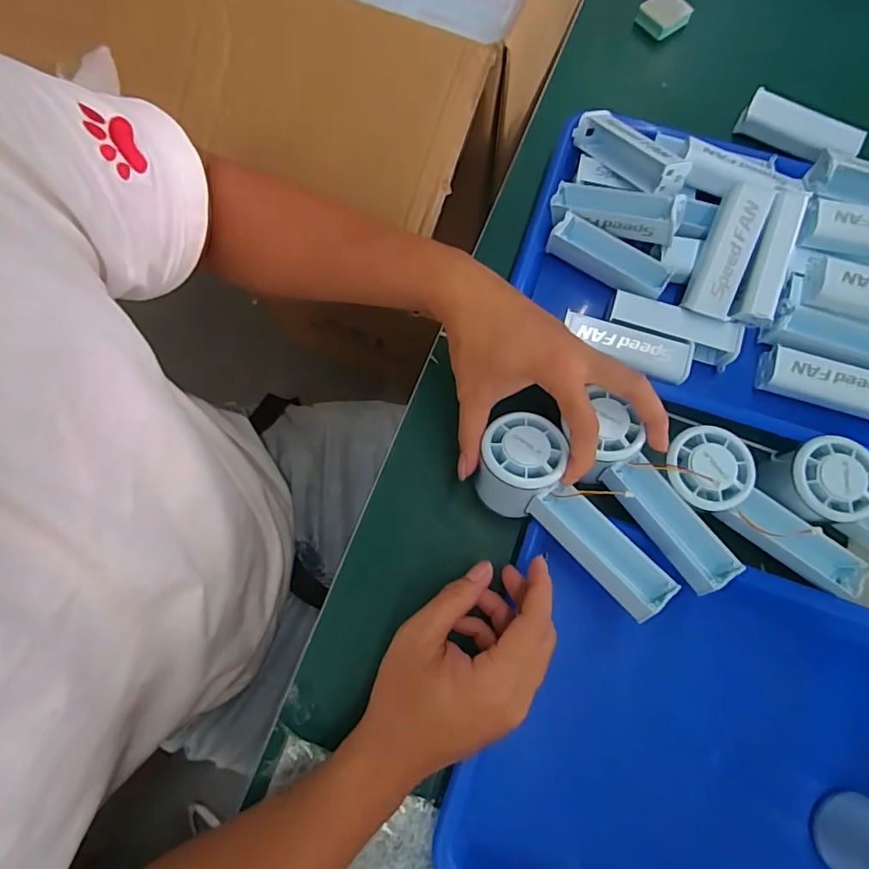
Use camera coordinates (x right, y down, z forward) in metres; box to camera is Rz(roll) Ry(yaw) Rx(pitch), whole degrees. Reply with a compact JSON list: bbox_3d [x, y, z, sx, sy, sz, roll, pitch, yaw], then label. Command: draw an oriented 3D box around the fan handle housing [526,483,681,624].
[{"bbox_3d":[0.107,0.072,0.328,0.031,0.024,0.097,-41,65,-10],"label":"fan handle housing"}]

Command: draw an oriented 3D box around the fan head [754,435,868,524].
[{"bbox_3d":[0.270,0.033,0.356,0.058,0.046,0.055,0,76,-1],"label":"fan head"}]

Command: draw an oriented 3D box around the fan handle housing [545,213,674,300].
[{"bbox_3d":[0.144,-0.145,0.422,0.099,0.025,0.028,35,78,7],"label":"fan handle housing"}]

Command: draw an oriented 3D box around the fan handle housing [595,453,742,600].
[{"bbox_3d":[0.157,0.057,0.336,0.031,0.023,0.096,-35,79,-9],"label":"fan handle housing"}]

